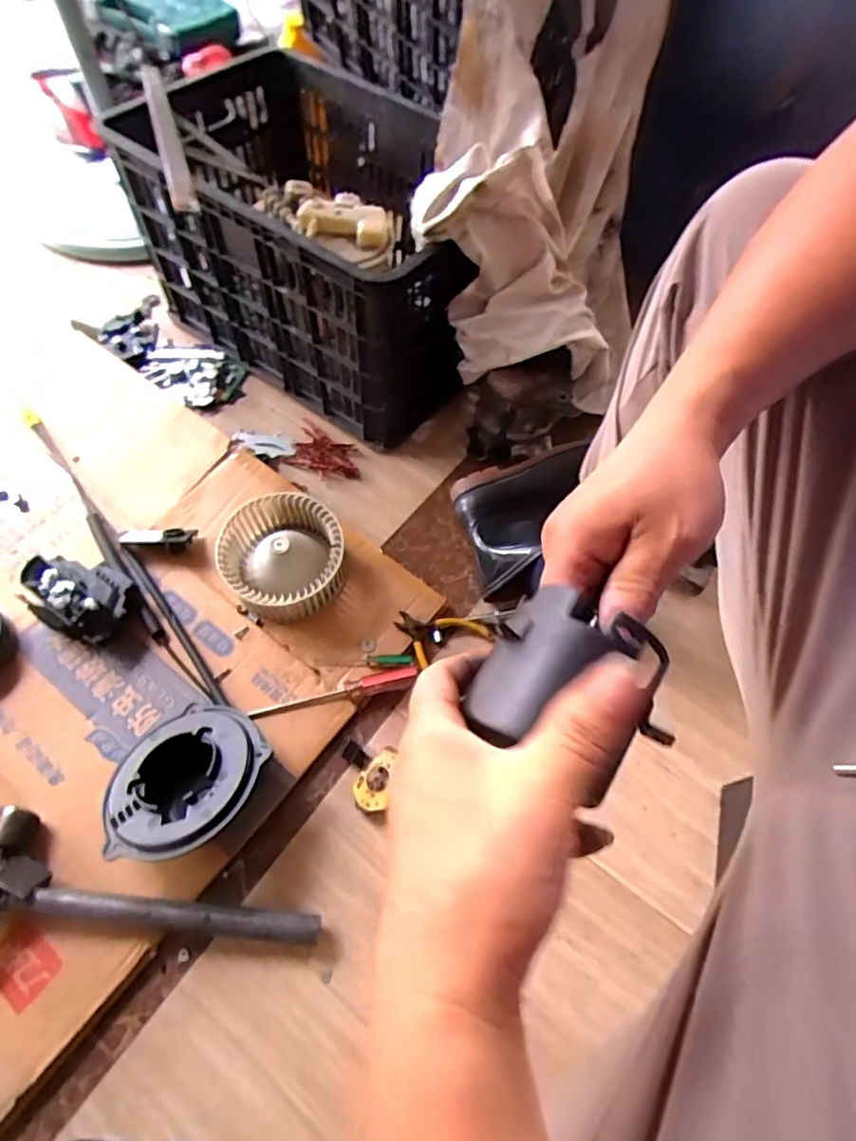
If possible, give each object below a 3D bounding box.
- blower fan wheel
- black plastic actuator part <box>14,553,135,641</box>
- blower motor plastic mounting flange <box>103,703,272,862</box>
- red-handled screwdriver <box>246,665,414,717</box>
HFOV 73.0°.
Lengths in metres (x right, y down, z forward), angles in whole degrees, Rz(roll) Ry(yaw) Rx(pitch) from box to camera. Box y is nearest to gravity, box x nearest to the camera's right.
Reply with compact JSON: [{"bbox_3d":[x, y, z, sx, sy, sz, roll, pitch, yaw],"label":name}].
[{"bbox_3d":[-0.172,-0.014,0.706,0.137,0.083,0.136,2,60,-3],"label":"blower fan wheel"},{"bbox_3d":[-0.400,0.031,0.669,0.117,0.066,0.085,18,61,7],"label":"black plastic actuator part"},{"bbox_3d":[-0.240,0.212,0.579,0.162,0.050,0.150,-35,47,-21],"label":"blower motor plastic mounting flange"},{"bbox_3d":[-0.108,0.136,0.664,0.192,0.014,0.015,-10,62,-9],"label":"red-handled screwdriver"}]

